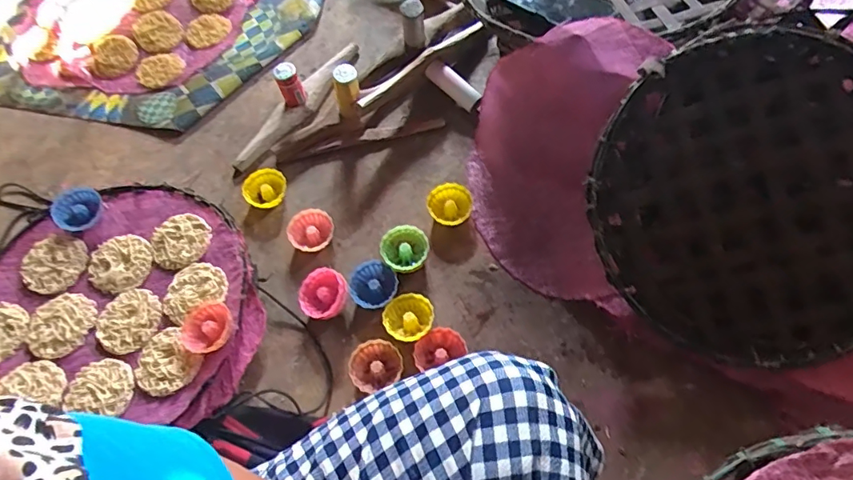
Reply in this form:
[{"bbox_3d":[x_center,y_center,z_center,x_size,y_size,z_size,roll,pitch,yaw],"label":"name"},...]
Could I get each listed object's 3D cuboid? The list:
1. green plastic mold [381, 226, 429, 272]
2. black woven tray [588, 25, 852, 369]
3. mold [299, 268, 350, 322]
[{"bbox_3d":[-0.028,0.015,0.672,0.063,0.037,0.060,-2,62,3],"label":"green plastic mold"},{"bbox_3d":[0.357,-0.047,0.541,0.335,0.025,0.339,30,93,8],"label":"black woven tray"},{"bbox_3d":[-0.130,0.070,0.645,0.063,0.026,0.063,-9,69,24],"label":"mold"}]

